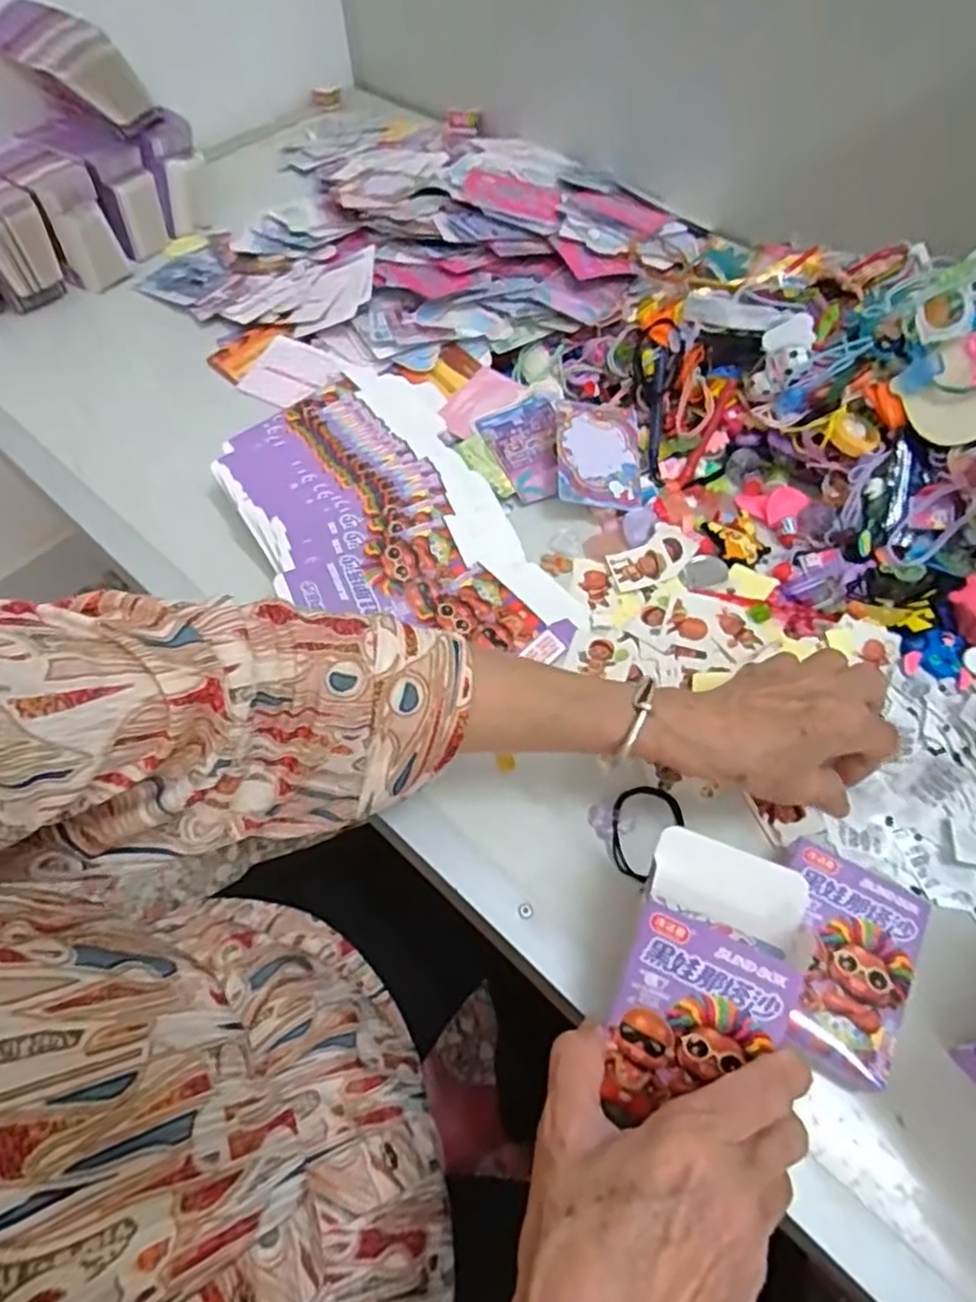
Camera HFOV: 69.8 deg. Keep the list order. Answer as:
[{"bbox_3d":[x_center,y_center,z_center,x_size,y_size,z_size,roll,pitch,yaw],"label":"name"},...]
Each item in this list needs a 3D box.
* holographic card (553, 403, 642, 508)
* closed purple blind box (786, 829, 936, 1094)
[{"bbox_3d":[0.080,-0.143,0.505,0.063,0.005,0.087,6,67,-14],"label":"holographic card"},{"bbox_3d":[0.167,0.148,0.340,0.071,0.025,0.093,33,65,19],"label":"closed purple blind box"}]

